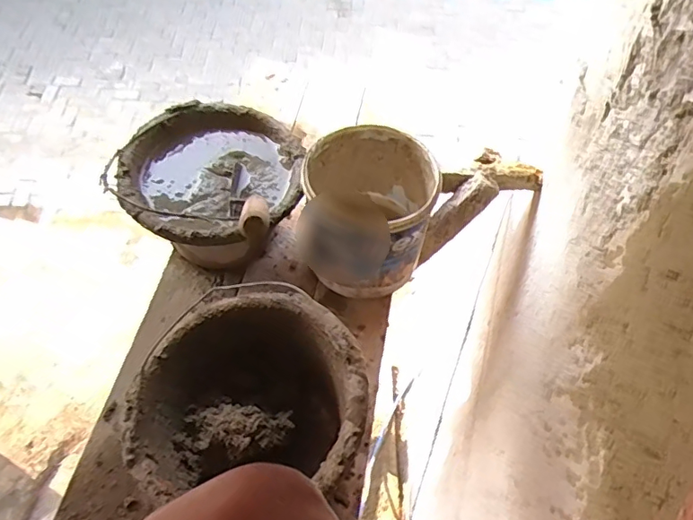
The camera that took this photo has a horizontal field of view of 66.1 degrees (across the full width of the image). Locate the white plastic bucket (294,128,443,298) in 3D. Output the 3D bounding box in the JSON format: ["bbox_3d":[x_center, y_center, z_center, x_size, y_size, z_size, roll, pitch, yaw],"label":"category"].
[{"bbox_3d":[0.027,-0.068,0.768,0.180,0.163,0.185,1,58,-2],"label":"white plastic bucket"}]

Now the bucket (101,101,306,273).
[{"bbox_3d":[-0.202,-0.103,0.793,0.213,0.148,0.241,29,61,15],"label":"bucket"}]

